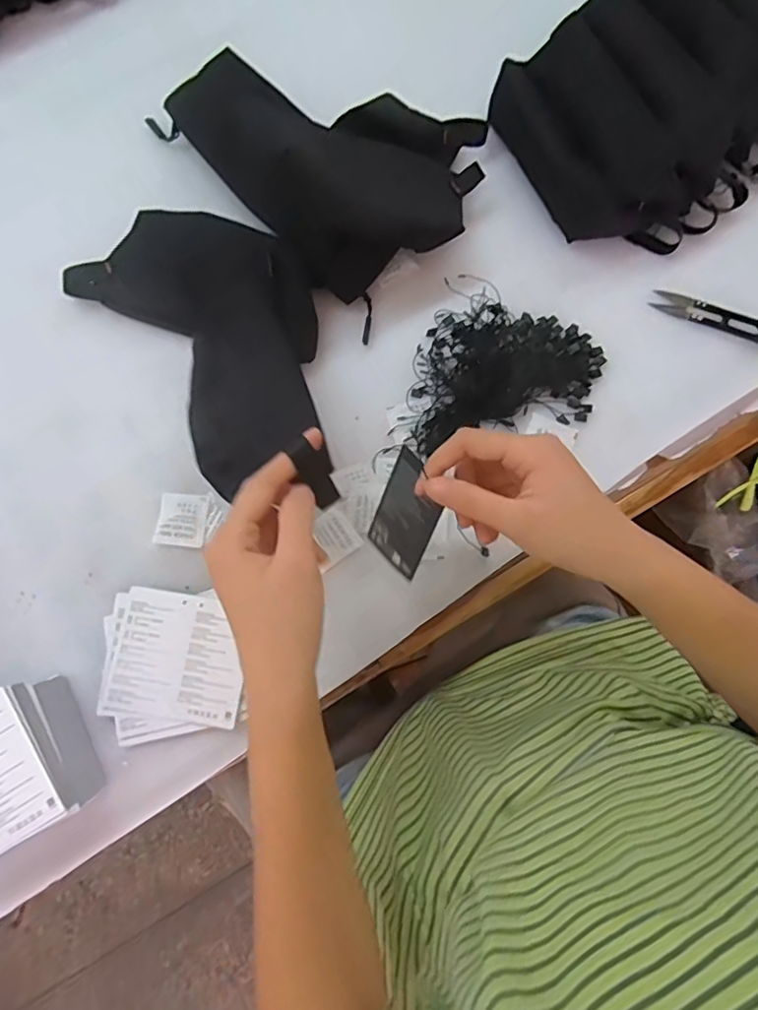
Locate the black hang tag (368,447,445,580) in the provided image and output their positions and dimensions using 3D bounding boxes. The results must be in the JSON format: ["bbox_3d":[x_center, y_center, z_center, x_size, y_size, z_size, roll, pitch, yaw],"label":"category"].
[{"bbox_3d":[0.019,0.008,0.386,0.045,0.084,0.006,42,44,22],"label":"black hang tag"}]

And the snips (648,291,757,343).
[{"bbox_3d":[0.290,-0.165,0.489,0.104,0.007,0.022,21,80,4],"label":"snips"}]

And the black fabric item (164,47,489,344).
[{"bbox_3d":[-0.030,-0.323,0.475,0.215,0.087,0.265,-44,83,-7],"label":"black fabric item"}]

